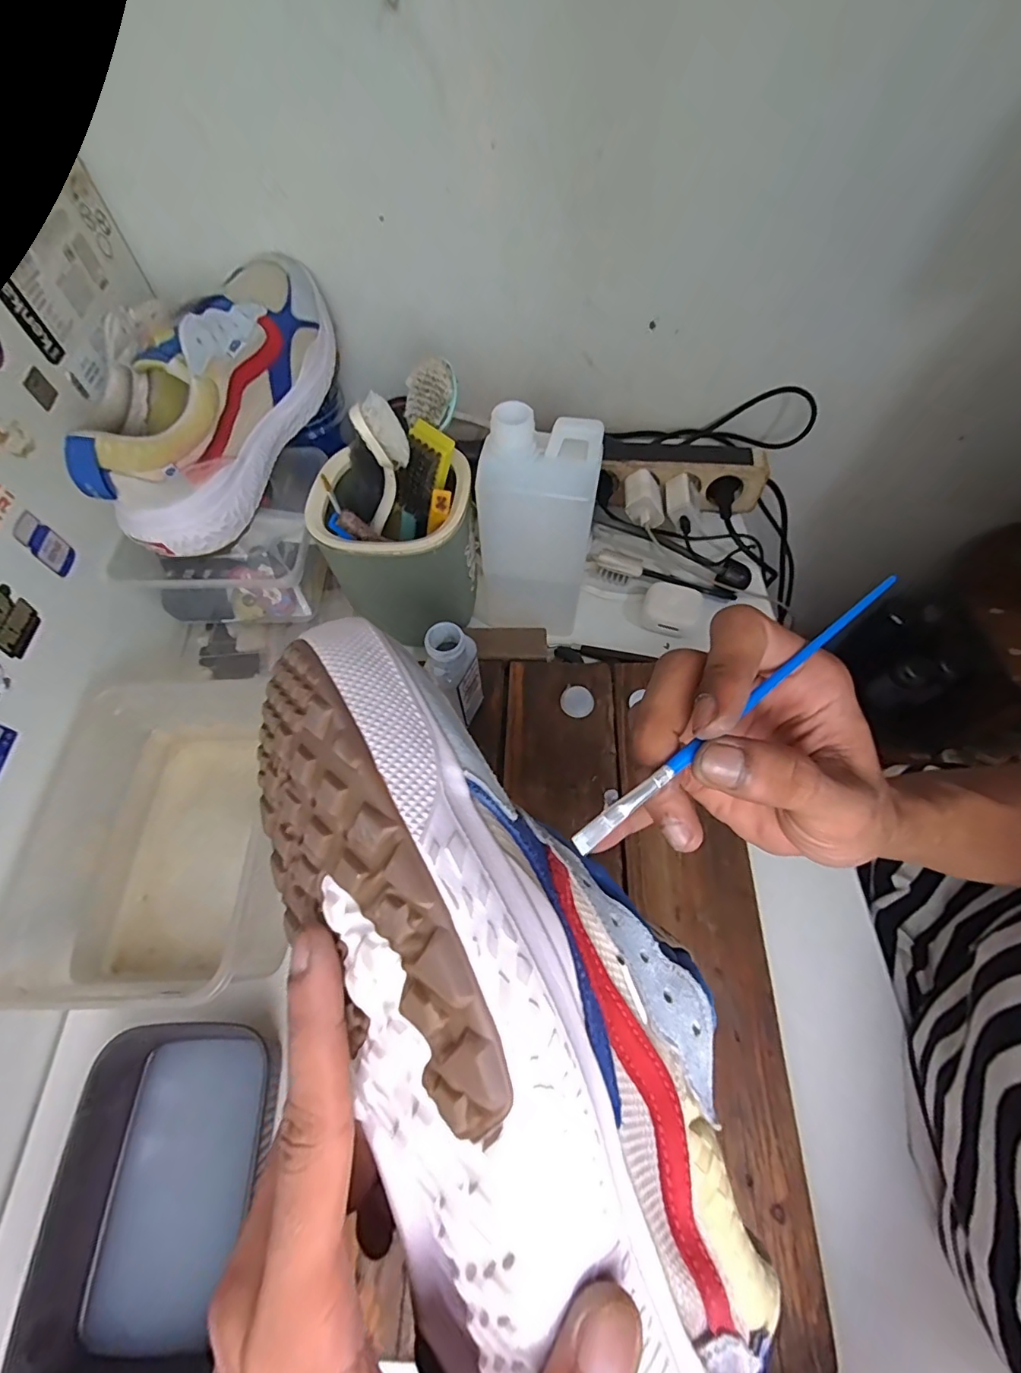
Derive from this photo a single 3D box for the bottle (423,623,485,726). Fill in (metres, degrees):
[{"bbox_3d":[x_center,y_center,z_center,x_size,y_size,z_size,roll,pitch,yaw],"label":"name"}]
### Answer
[{"bbox_3d":[-0.042,-0.005,0.390,0.028,0.107,0.036,21,64,12],"label":"bottle"}]

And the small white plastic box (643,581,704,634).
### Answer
[{"bbox_3d":[0.156,-0.075,0.508,0.052,0.031,0.045,20,64,12],"label":"small white plastic box"}]

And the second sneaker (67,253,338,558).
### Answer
[{"bbox_3d":[-0.233,-0.247,0.427,0.096,0.095,0.290,16,63,9],"label":"second sneaker"}]

